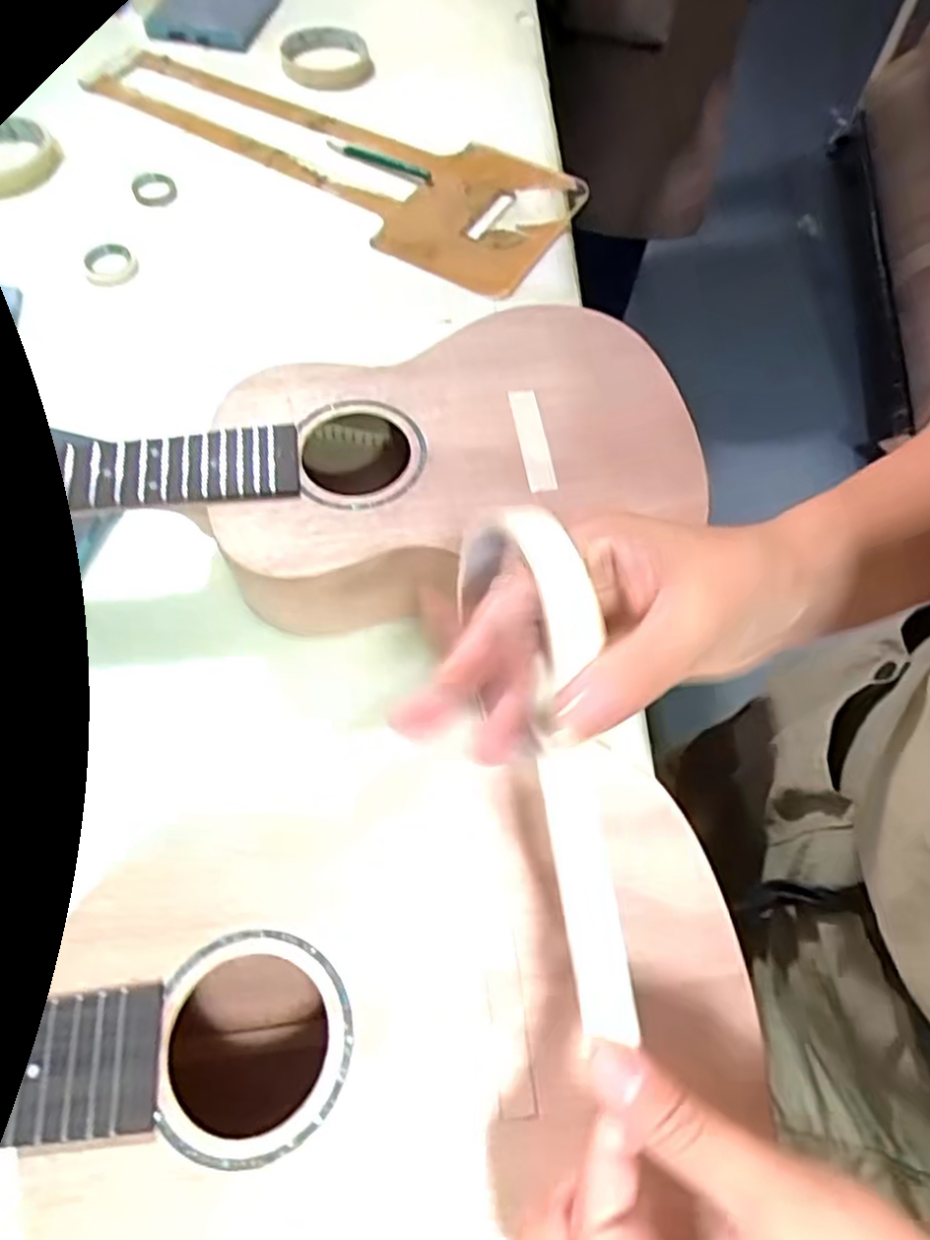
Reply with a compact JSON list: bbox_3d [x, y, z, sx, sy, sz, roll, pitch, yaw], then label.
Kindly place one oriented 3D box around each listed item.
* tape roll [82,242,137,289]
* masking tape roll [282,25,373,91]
[{"bbox_3d":[-0.267,-0.267,0.565,0.037,0.012,0.037,1,62,-2],"label":"tape roll"},{"bbox_3d":[-0.126,-0.515,0.682,0.081,0.022,0.085,-5,62,-5],"label":"masking tape roll"}]

